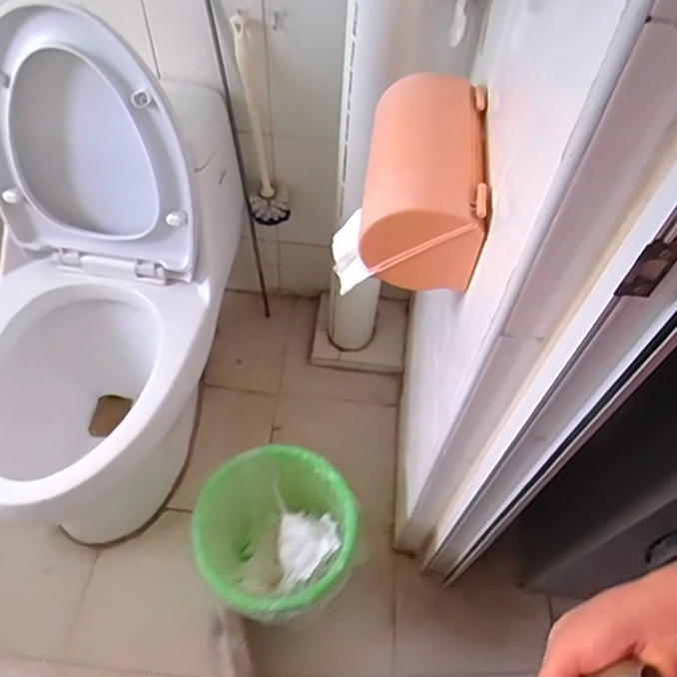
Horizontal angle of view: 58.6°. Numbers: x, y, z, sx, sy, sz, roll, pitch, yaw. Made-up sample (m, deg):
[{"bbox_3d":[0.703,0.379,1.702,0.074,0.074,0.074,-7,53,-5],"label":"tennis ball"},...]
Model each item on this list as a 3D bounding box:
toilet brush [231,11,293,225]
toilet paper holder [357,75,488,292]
[{"bbox_3d":[-0.140,-0.387,1.133,0.083,0.383,0.097,-4,57,-5],"label":"toilet brush"},{"bbox_3d":[0.101,-0.195,0.717,0.130,0.136,0.224,6,57,1],"label":"toilet paper holder"}]

